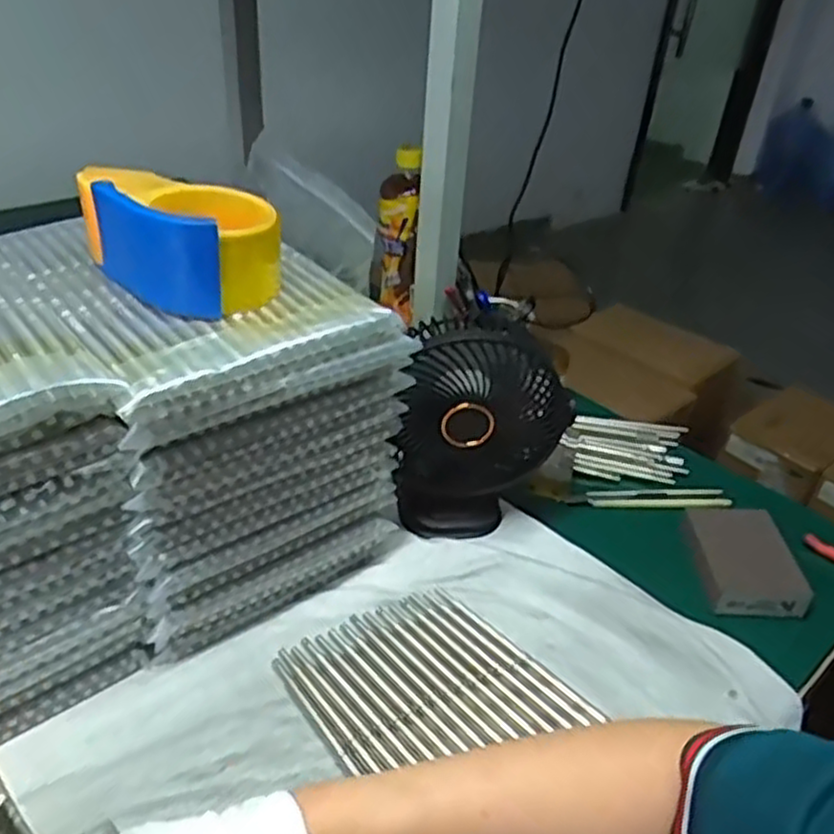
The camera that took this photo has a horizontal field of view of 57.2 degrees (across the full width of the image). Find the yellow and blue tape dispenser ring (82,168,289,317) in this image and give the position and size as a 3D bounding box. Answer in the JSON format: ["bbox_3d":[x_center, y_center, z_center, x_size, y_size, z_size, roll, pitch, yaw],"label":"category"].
[{"bbox_3d":[-0.148,-0.116,0.490,0.086,0.060,0.131,-26,44,-38],"label":"yellow and blue tape dispenser ring"}]

